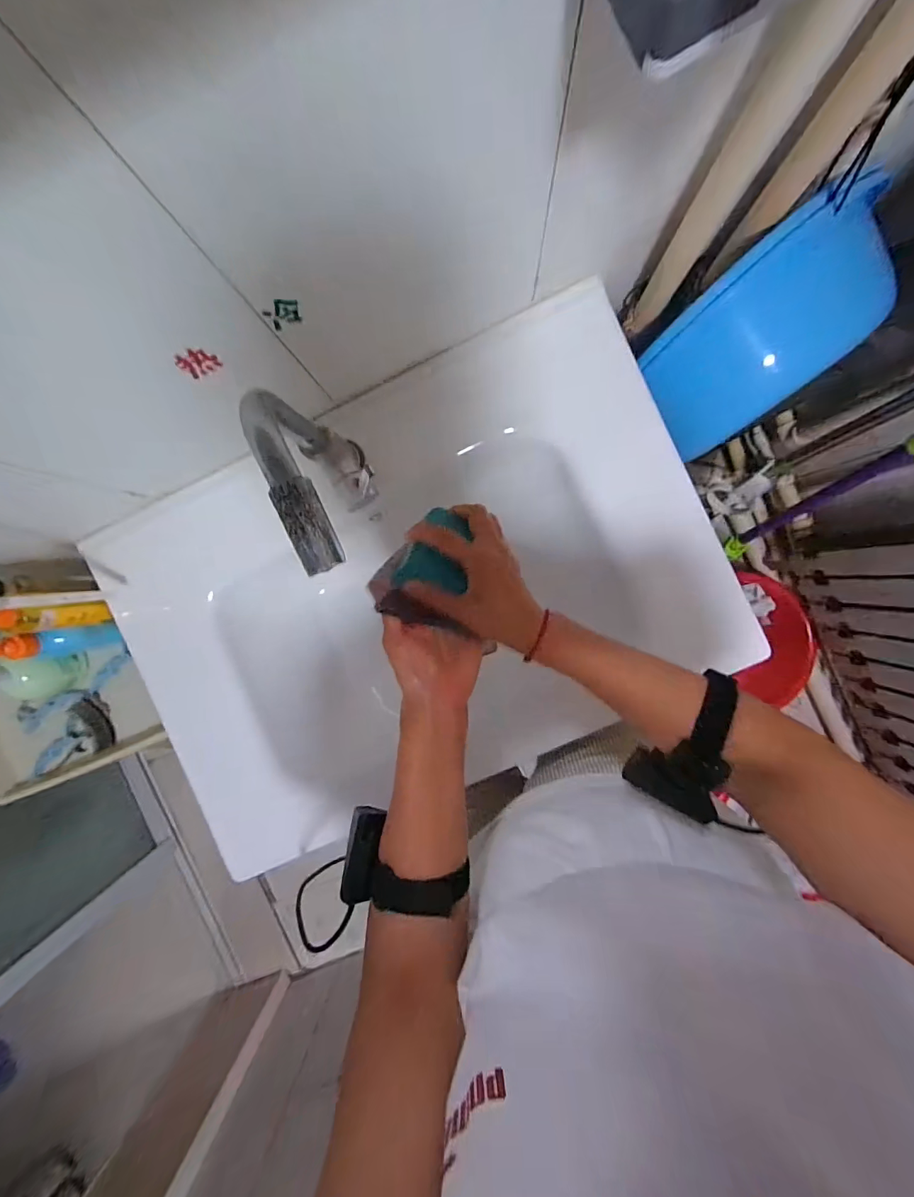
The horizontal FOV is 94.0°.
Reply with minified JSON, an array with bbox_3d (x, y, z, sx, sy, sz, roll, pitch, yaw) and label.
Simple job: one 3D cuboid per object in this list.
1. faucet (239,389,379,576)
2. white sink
[{"bbox_3d":[-0.110,-0.100,0.383,0.044,0.229,0.149,-25,93,3],"label":"faucet"},{"bbox_3d":[-0.060,-0.008,0.554,0.711,0.139,0.477,-28,93,3],"label":"white sink"}]

